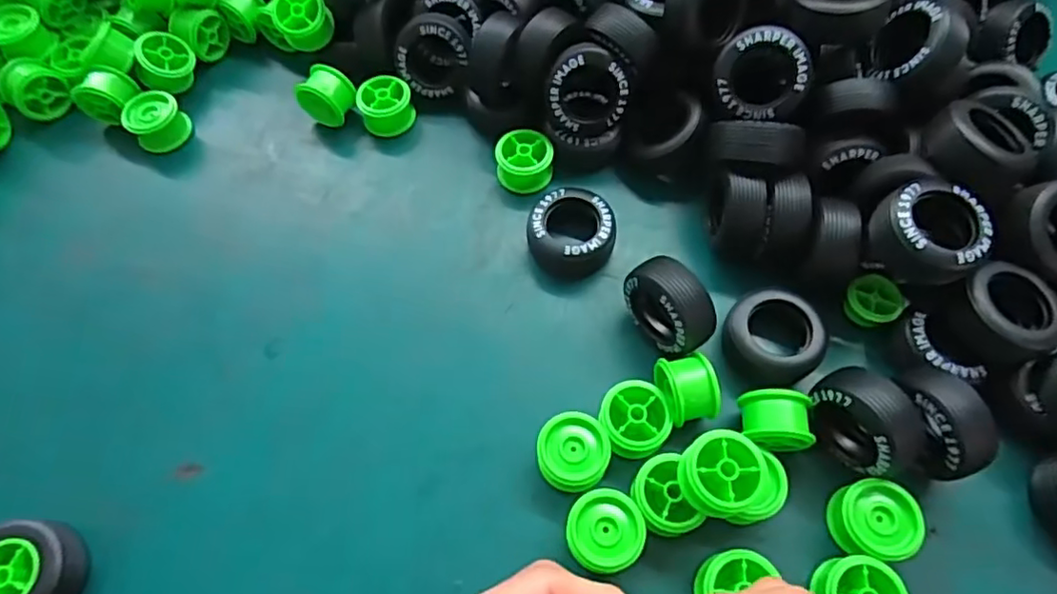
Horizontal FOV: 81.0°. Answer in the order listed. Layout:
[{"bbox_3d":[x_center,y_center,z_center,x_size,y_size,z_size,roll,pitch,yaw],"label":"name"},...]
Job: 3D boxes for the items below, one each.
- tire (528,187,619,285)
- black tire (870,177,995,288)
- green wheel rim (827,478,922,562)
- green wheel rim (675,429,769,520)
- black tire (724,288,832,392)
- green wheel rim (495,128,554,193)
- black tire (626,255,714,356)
[{"bbox_3d":[0.024,-0.037,0.353,0.048,0.025,0.046,-10,64,-4],"label":"tire"},{"bbox_3d":[0.190,-0.033,0.296,0.048,0.026,0.052,2,64,4],"label":"black tire"},{"bbox_3d":[0.157,0.102,0.283,0.035,0.021,0.033,-2,64,0],"label":"green wheel rim"},{"bbox_3d":[0.083,0.079,0.272,0.037,0.022,0.033,-38,68,-15],"label":"green wheel rim"},{"bbox_3d":[0.127,0.021,0.323,0.045,0.025,0.049,0,64,1],"label":"black tire"},{"bbox_3d":[-0.002,-0.082,0.376,0.033,0.024,0.031,0,64,1],"label":"green wheel rim"},{"bbox_3d":[0.072,0.007,0.318,0.025,0.051,0.048,-32,67,-14],"label":"black tire"}]

